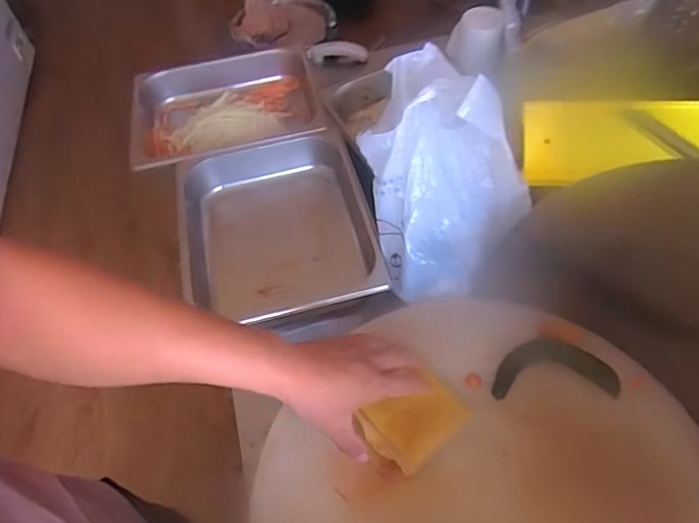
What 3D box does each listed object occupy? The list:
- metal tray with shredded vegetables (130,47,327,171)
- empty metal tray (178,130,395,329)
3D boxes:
[{"bbox_3d":[-0.217,-0.257,0.940,0.326,0.072,0.262,-13,54,-5],"label":"metal tray with shredded vegetables"},{"bbox_3d":[-0.113,-0.041,0.781,0.277,0.086,0.322,-12,54,-4],"label":"empty metal tray"}]

